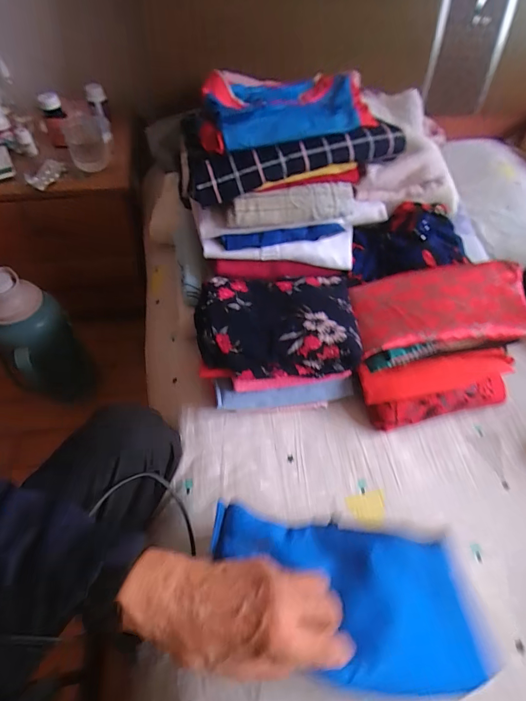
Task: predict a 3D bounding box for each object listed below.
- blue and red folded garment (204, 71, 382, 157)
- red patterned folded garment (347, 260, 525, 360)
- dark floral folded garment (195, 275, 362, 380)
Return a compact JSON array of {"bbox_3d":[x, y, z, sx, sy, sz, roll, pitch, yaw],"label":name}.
[{"bbox_3d":[0.029,-0.369,0.569,0.259,0.049,0.159,-10,55,-9],"label":"blue and red folded garment"},{"bbox_3d":[0.269,-0.071,0.586,0.282,0.036,0.154,-3,54,-4],"label":"red patterned folded garment"},{"bbox_3d":[0.020,-0.046,0.570,0.229,0.041,0.170,-1,54,-3],"label":"dark floral folded garment"}]

